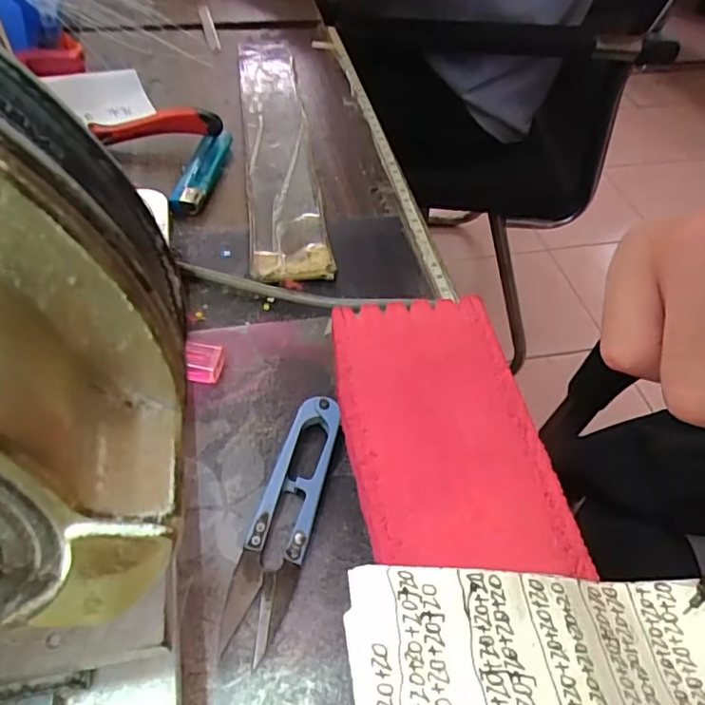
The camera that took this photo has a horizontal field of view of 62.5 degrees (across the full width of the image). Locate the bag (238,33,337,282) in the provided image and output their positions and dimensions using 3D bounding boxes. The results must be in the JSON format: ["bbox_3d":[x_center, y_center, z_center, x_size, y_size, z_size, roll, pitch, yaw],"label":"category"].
[{"bbox_3d":[-0.051,-0.148,0.390,0.042,0.012,0.279,-4,51,-8],"label":"bag"}]

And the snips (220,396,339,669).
[{"bbox_3d":[-0.025,0.061,0.224,0.022,0.010,0.100,13,51,6],"label":"snips"}]

